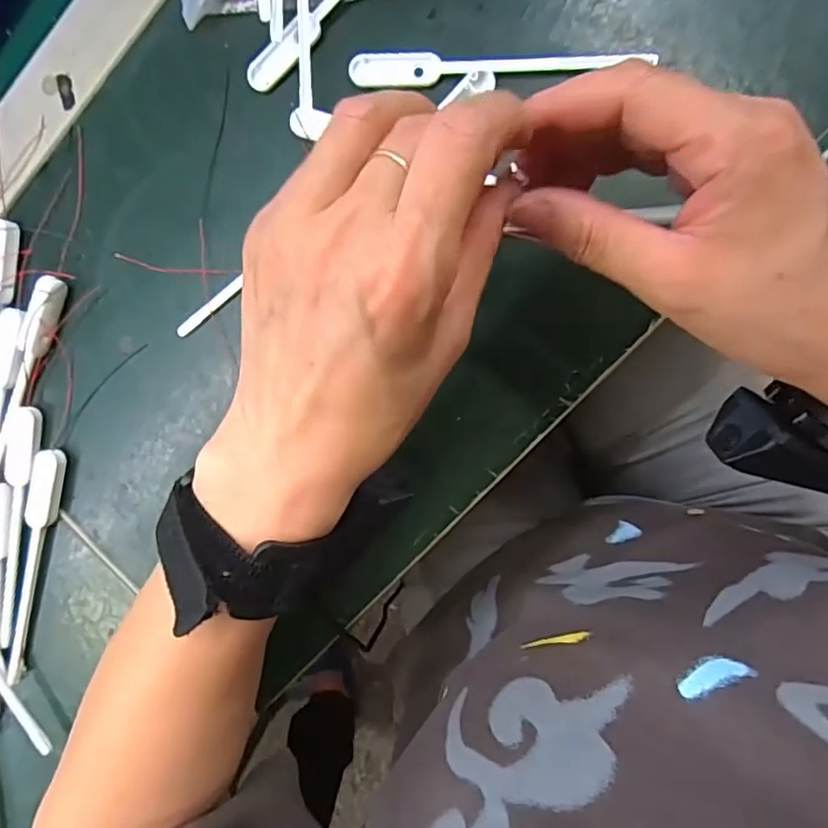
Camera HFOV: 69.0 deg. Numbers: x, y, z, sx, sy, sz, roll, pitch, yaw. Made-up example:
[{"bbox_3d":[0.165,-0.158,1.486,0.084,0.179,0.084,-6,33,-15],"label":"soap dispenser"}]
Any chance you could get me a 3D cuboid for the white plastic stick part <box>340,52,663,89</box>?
[{"bbox_3d":[0.040,-0.170,0.291,0.143,0.006,0.016,2,96,8],"label":"white plastic stick part"}]

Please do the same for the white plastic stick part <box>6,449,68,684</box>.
[{"bbox_3d":[-0.224,0.089,0.351,0.016,0.009,0.142,17,97,6],"label":"white plastic stick part"}]

